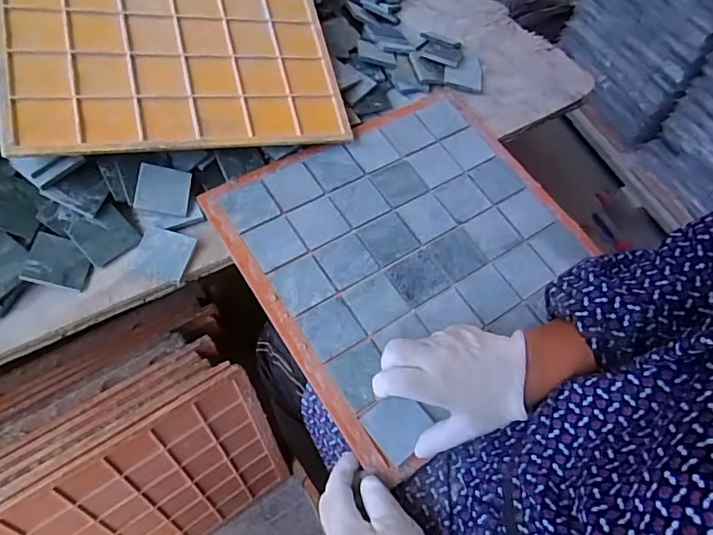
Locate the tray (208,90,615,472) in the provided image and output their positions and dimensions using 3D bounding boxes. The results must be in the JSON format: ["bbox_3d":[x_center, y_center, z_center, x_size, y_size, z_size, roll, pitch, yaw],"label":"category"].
[{"bbox_3d":[0.062,-0.029,0.514,0.338,0.010,0.308,-30,71,-21],"label":"tray"}]

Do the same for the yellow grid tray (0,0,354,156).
[{"bbox_3d":[-0.199,-0.279,0.546,0.337,0.008,0.342,-9,74,-24],"label":"yellow grid tray"}]

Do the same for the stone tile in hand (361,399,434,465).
[{"bbox_3d":[0.035,0.133,0.423,0.048,0.004,0.049,-41,75,-4],"label":"stone tile in hand"}]

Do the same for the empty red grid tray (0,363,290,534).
[{"bbox_3d":[-0.267,0.307,0.638,0.346,0.334,0.016,-30,51,-20],"label":"empty red grid tray"}]

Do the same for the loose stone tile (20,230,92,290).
[{"bbox_3d":[-0.276,-0.006,0.458,0.050,0.005,0.049,18,60,-27],"label":"loose stone tile"}]

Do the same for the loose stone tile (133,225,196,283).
[{"bbox_3d":[-0.187,-0.013,0.480,0.050,0.005,0.047,15,78,-1],"label":"loose stone tile"}]

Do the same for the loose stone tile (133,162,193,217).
[{"bbox_3d":[-0.196,-0.079,0.503,0.050,0.004,0.049,10,71,-29],"label":"loose stone tile"}]

